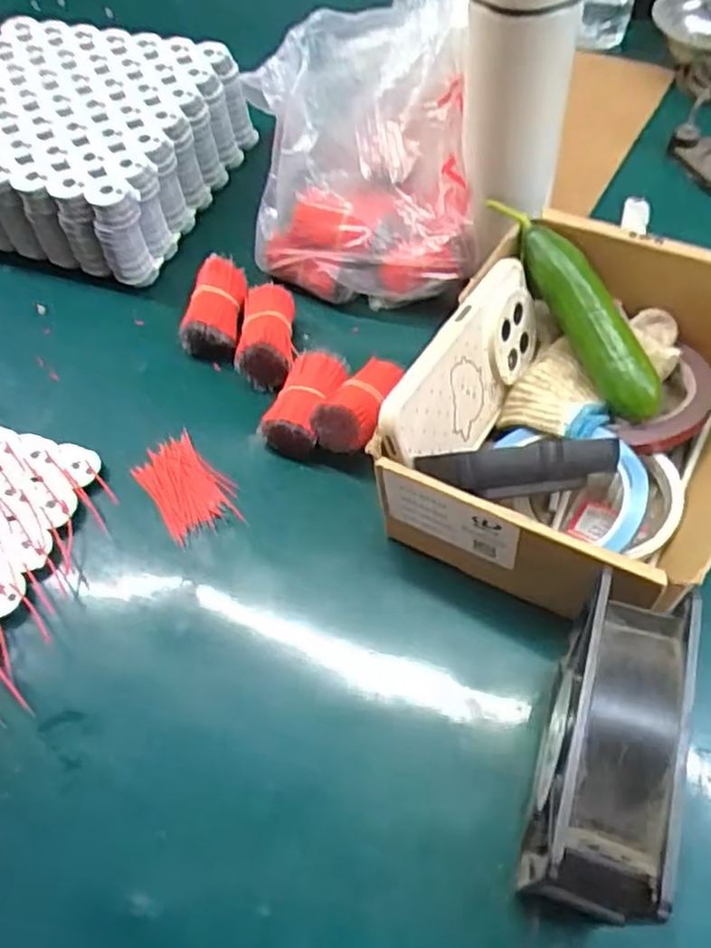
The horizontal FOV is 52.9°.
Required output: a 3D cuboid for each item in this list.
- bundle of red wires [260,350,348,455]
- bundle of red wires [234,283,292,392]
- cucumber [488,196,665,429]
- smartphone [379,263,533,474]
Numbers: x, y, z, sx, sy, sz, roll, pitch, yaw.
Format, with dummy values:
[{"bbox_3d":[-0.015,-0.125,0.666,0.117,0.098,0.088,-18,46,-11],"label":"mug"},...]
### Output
[{"bbox_3d":[-0.031,-0.048,0.473,0.039,0.033,0.069,20,60,15],"label":"bundle of red wires"},{"bbox_3d":[-0.063,-0.098,0.507,0.037,0.034,0.076,-2,57,2],"label":"bundle of red wires"},{"bbox_3d":[0.138,-0.106,0.442,0.029,0.028,0.162,-24,75,-12],"label":"cucumber"},{"bbox_3d":[0.068,-0.056,0.425,0.009,0.076,0.158,11,49,39],"label":"smartphone"}]

